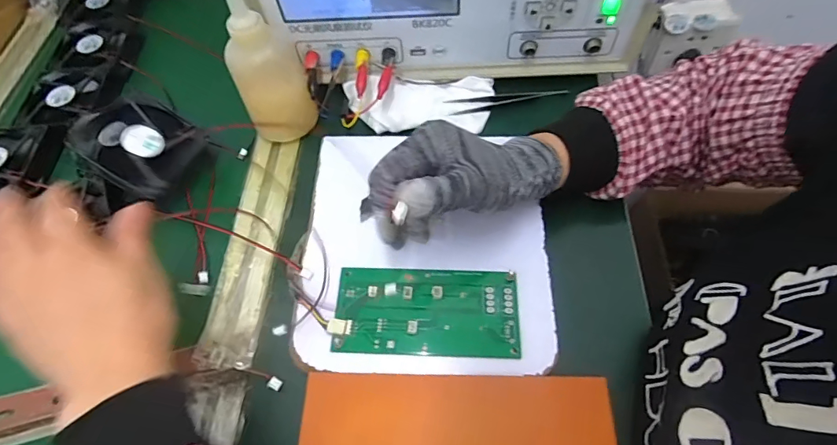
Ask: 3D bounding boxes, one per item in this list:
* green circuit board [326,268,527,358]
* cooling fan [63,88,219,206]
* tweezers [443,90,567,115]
[{"bbox_3d":[0.006,0.064,0.327,0.134,0.006,0.064,-2,58,9],"label":"green circuit board"},{"bbox_3d":[-0.245,-0.067,0.397,0.092,0.019,0.082,40,57,-13],"label":"cooling fan"},{"bbox_3d":[0.087,-0.122,0.441,0.116,0.012,0.020,-11,61,-3],"label":"tweezers"}]

